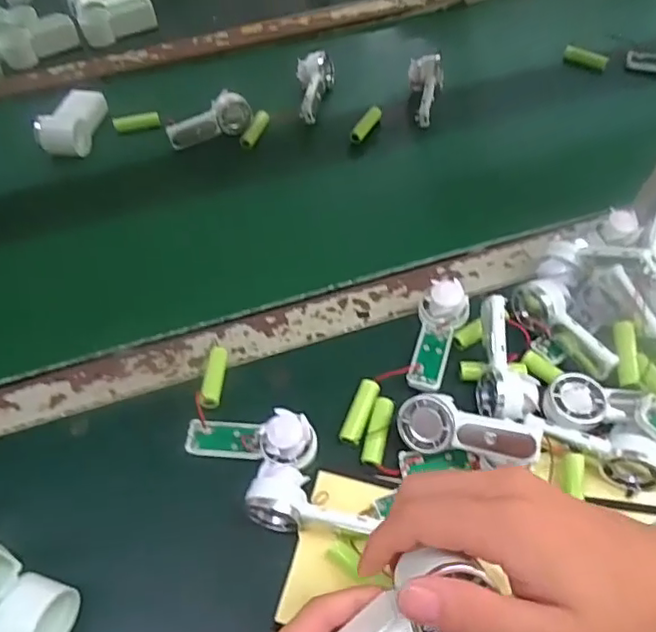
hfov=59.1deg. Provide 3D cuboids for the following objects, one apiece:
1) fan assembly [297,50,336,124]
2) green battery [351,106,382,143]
[{"bbox_3d":[-0.013,-0.261,0.657,0.041,0.036,0.085,-2,57,2],"label":"fan assembly"},{"bbox_3d":[0.042,-0.210,0.635,0.016,0.012,0.052,30,64,20],"label":"green battery"}]

